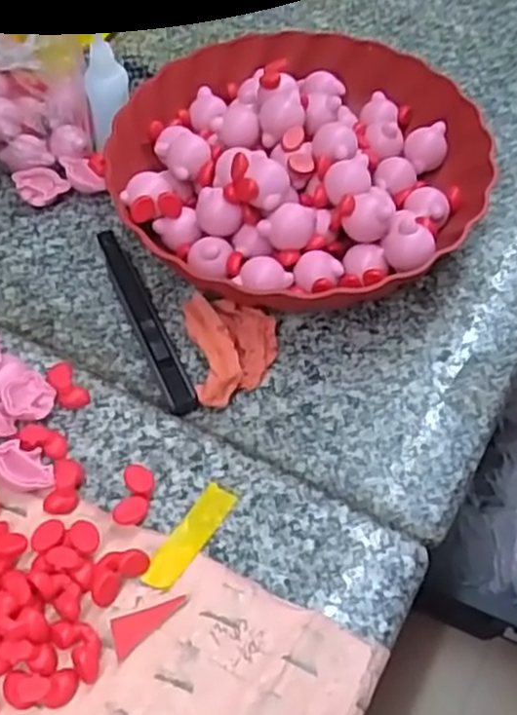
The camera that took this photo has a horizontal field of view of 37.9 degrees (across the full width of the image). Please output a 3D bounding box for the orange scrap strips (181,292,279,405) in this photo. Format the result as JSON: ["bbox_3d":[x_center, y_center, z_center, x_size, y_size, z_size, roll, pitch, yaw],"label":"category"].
[{"bbox_3d":[-0.014,-0.008,0.439,0.050,0.019,0.076,-8,56,-5],"label":"orange scrap strips"}]

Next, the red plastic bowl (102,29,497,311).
[{"bbox_3d":[0.025,-0.132,0.500,0.232,0.057,0.235,0,56,0],"label":"red plastic bowl"}]

